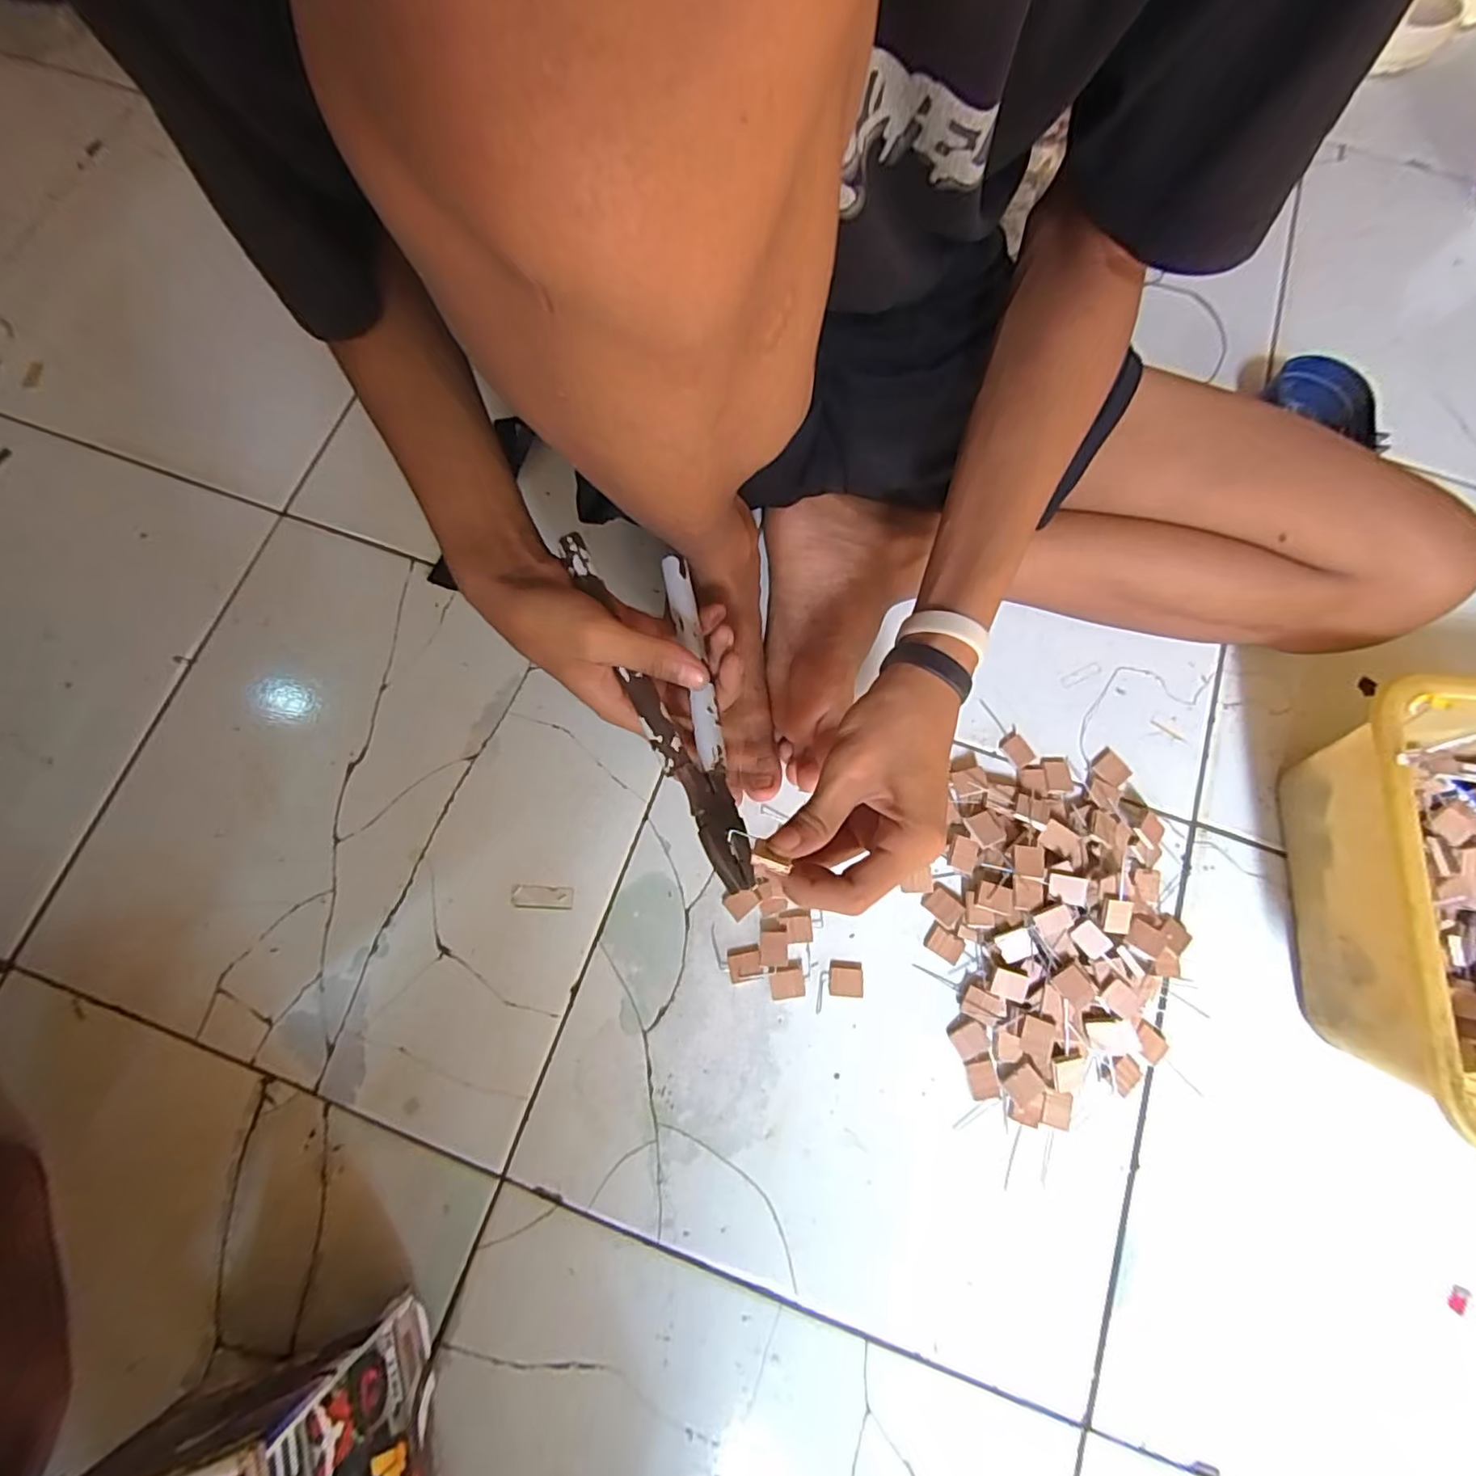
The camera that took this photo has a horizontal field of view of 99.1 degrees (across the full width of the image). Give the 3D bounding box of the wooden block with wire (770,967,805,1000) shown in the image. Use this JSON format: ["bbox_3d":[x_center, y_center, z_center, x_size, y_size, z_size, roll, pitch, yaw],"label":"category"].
[{"bbox_3d":[0.035,0.176,0.454,0.024,0.007,0.021,-9,76,-2],"label":"wooden block with wire"}]

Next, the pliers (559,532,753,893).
[{"bbox_3d":[-0.036,-0.015,0.363,0.075,0.020,0.210,-5,68,-39],"label":"pliers"}]

